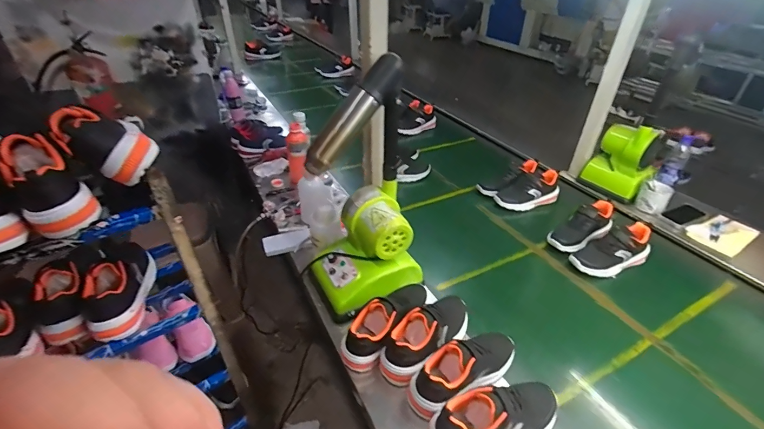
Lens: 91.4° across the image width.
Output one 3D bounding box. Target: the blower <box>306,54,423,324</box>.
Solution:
[{"bbox_3d":[-0.031,-0.035,0.784,0.227,0.476,0.185,-16,39,-23],"label":"blower"}]

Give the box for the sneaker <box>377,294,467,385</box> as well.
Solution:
[{"bbox_3d":[0.101,0.234,0.759,0.091,0.095,0.235,29,43,32],"label":"sneaker"}]

